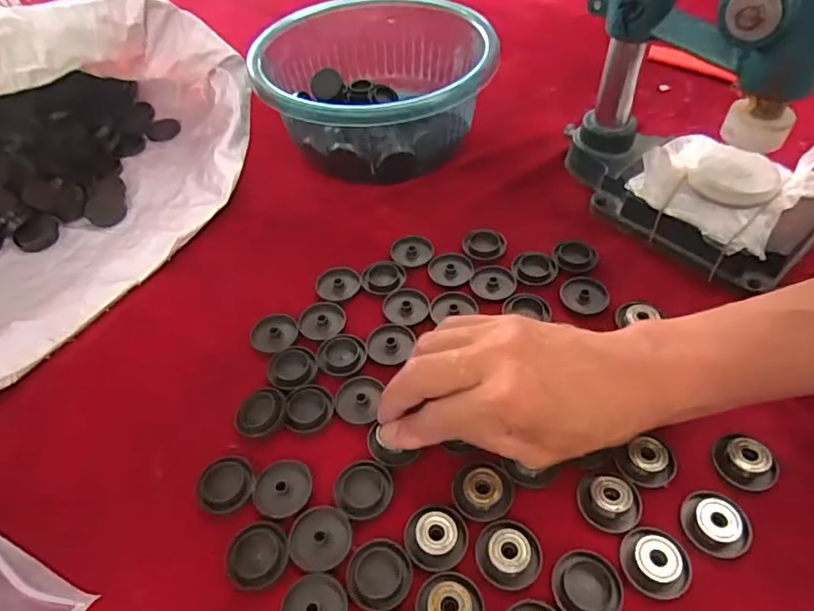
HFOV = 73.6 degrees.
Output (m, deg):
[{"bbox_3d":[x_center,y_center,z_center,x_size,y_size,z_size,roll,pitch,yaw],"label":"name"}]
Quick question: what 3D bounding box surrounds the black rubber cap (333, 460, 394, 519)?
[{"bbox_3d":[-0.025,0.102,0.307,0.032,0.004,0.032,-2,50,2],"label":"black rubber cap"}]

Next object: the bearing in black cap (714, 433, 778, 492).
[{"bbox_3d":[0.187,0.086,0.301,0.026,0.009,0.031,-21,52,-13],"label":"bearing in black cap"}]

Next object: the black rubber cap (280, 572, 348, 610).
[{"bbox_3d":[-0.047,0.150,0.269,0.032,0.005,0.033,-2,50,2],"label":"black rubber cap"}]

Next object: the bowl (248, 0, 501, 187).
[{"bbox_3d":[-0.030,-0.200,0.506,0.202,0.089,0.214,-2,50,2],"label":"bowl"}]

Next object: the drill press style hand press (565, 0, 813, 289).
[{"bbox_3d":[0.206,-0.198,0.320,0.112,0.340,0.203,-38,57,-25],"label":"drill press style hand press"}]

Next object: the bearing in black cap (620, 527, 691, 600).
[{"bbox_3d":[0.125,0.128,0.274,0.031,0.011,0.033,-2,50,2],"label":"bearing in black cap"}]

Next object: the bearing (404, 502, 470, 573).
[{"bbox_3d":[0.015,0.122,0.286,0.032,0.009,0.031,-2,50,2],"label":"bearing"}]

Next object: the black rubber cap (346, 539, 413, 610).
[{"bbox_3d":[-0.014,0.137,0.278,0.032,0.004,0.032,-2,50,2],"label":"black rubber cap"}]

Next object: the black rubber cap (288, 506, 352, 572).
[{"bbox_3d":[-0.047,0.123,0.290,0.032,0.004,0.032,-2,50,2],"label":"black rubber cap"}]

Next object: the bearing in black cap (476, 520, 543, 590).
[{"bbox_3d":[0.053,0.126,0.279,0.033,0.009,0.032,-2,50,2],"label":"bearing in black cap"}]

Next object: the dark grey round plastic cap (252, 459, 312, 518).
[{"bbox_3d":[-0.071,0.103,0.310,0.032,0.004,0.033,-2,50,2],"label":"dark grey round plastic cap"}]

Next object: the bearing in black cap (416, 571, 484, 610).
[{"bbox_3d":[0.021,0.146,0.264,0.031,0.009,0.032,-2,50,2],"label":"bearing in black cap"}]

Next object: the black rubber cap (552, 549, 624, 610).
[{"bbox_3d":[0.090,0.140,0.272,0.033,0.004,0.033,-2,50,2],"label":"black rubber cap"}]

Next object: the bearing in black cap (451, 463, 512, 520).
[{"bbox_3d":[0.042,0.102,0.301,0.033,0.007,0.031,-2,50,2],"label":"bearing in black cap"}]

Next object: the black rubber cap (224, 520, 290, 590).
[{"bbox_3d":[-0.079,0.131,0.287,0.031,0.004,0.032,-2,50,2],"label":"black rubber cap"}]

